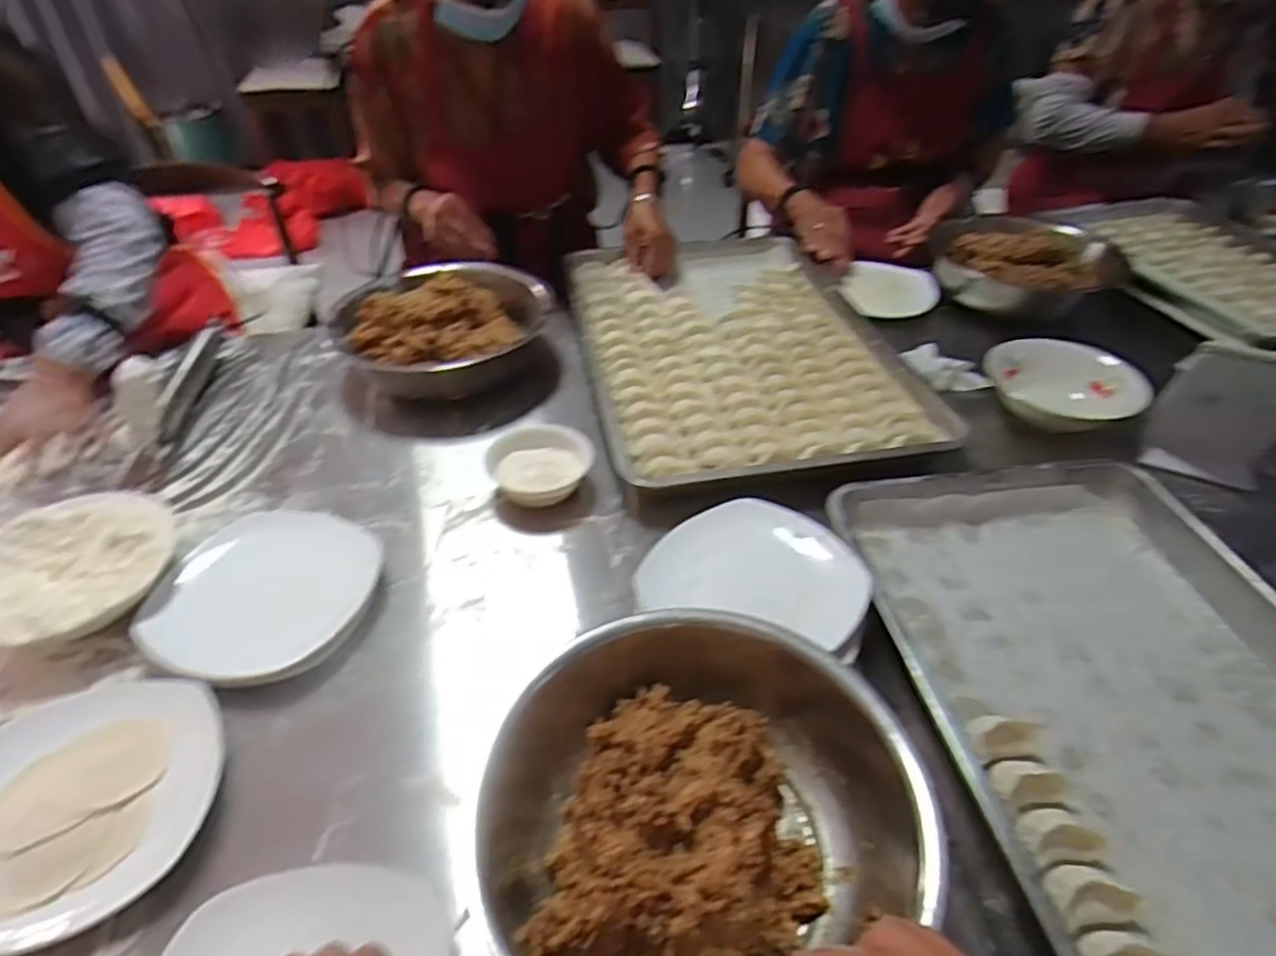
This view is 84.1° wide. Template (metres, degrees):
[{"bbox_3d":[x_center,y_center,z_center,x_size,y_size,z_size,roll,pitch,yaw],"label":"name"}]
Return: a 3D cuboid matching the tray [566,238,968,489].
[{"bbox_3d":[0.121,-0.203,0.967,0.386,0.031,0.614,-7,43,-8],"label":"tray"}]

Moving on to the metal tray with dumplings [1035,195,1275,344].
[{"bbox_3d":[0.938,-0.372,1.171,0.327,0.029,0.536,-4,42,-5],"label":"metal tray with dumplings"}]

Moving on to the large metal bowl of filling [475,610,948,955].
[{"bbox_3d":[0.040,0.224,0.464,0.257,0.084,0.263,0,42,0],"label":"large metal bowl of filling"}]

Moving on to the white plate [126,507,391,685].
[{"bbox_3d":[-0.329,0.103,0.628,0.165,0.051,0.173,0,42,0],"label":"white plate"}]

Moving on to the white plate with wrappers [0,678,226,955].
[{"bbox_3d":[-0.393,0.223,0.493,0.177,0.030,0.179,-7,43,-8],"label":"white plate with wrappers"}]

